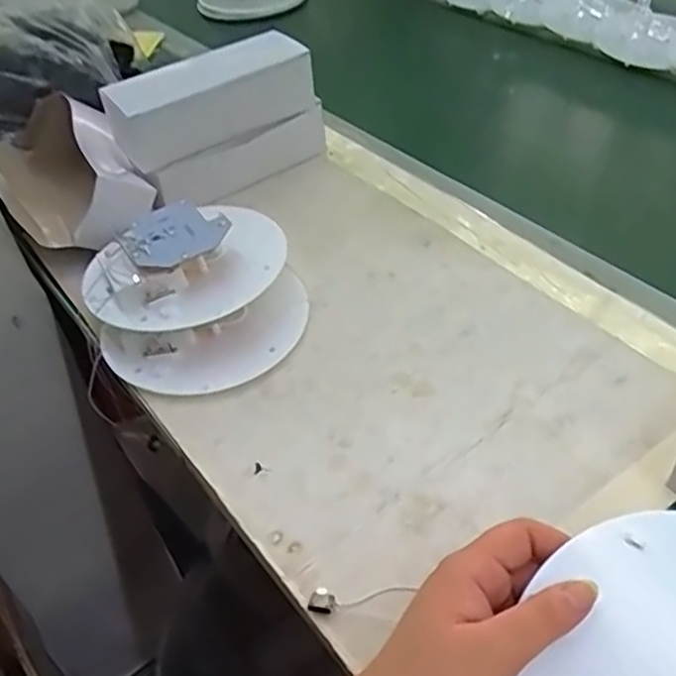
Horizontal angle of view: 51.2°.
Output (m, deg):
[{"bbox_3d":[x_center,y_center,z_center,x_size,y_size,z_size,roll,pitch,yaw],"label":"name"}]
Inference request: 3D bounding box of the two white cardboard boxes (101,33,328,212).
[{"bbox_3d":[-0.110,-0.195,0.657,0.181,0.127,0.081,-32,50,-23],"label":"two white cardboard boxes"}]

